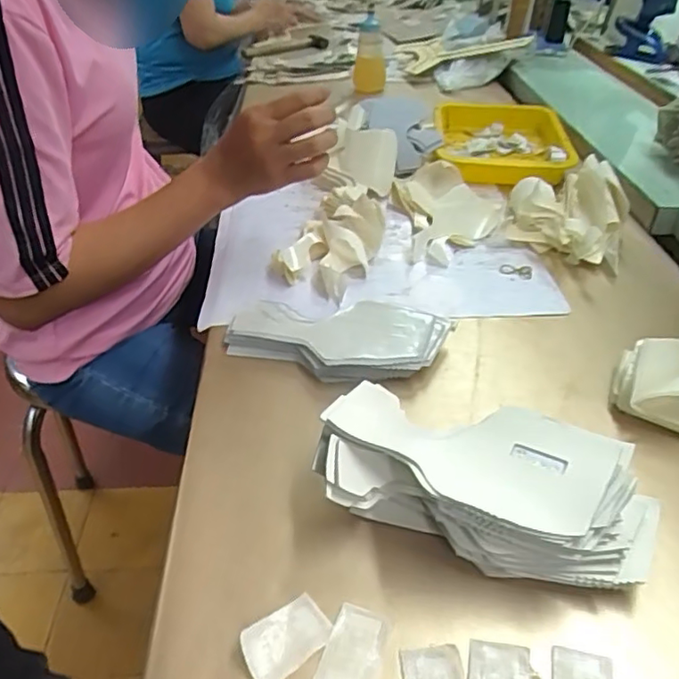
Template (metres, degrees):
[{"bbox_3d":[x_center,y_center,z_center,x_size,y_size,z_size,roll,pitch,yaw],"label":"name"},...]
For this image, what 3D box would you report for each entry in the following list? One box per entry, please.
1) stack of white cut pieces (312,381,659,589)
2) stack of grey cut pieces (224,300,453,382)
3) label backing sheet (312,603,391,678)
[{"bbox_3d":[0.097,0.097,0.413,0.225,0.072,0.100,15,41,17],"label":"stack of white cut pieces"},{"bbox_3d":[-0.006,-0.001,0.574,0.199,0.029,0.088,10,39,12],"label":"stack of grey cut pieces"},{"bbox_3d":[0.008,0.188,0.364,0.034,0.004,0.055,14,40,16],"label":"label backing sheet"}]

